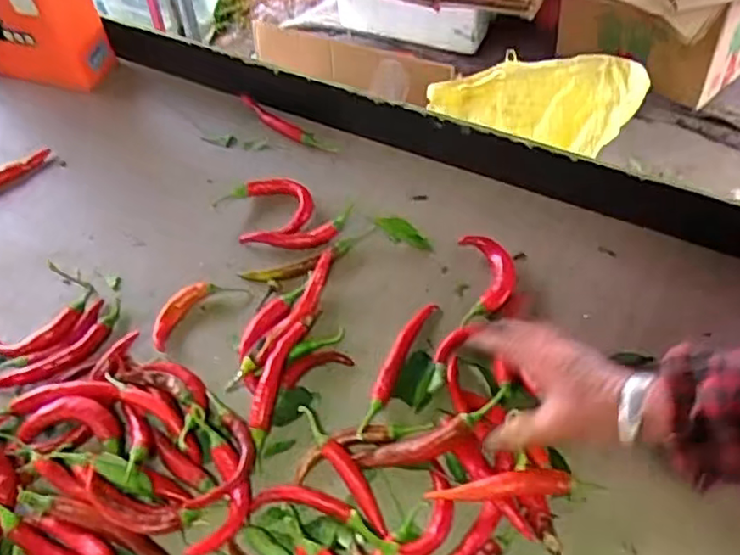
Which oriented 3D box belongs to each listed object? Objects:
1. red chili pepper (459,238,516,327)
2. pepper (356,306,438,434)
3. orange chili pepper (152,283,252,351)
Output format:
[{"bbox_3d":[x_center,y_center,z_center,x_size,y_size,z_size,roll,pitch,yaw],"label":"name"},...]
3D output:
[{"bbox_3d":[0.112,-0.001,0.621,0.052,0.017,0.092,2,55,7],"label":"red chili pepper"},{"bbox_3d":[0.023,0.075,0.576,0.018,0.016,0.149,19,59,18],"label":"pepper"},{"bbox_3d":[-0.169,0.029,0.628,0.099,0.017,0.044,-36,59,-19],"label":"orange chili pepper"}]

